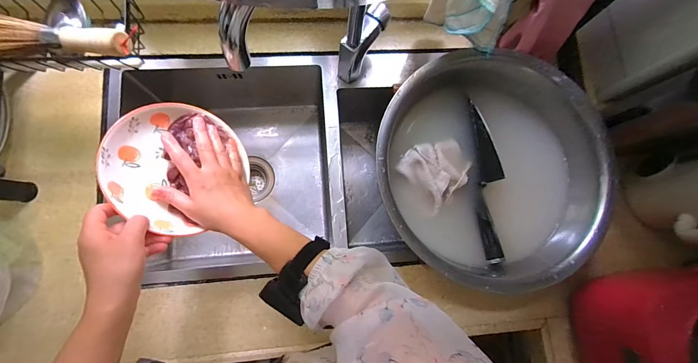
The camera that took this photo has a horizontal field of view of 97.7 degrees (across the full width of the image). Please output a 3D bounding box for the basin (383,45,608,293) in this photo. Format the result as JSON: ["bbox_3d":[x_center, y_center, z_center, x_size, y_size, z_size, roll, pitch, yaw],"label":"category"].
[{"bbox_3d":[0.215,-0.022,0.512,0.355,0.142,0.348,1,85,-7],"label":"basin"}]

